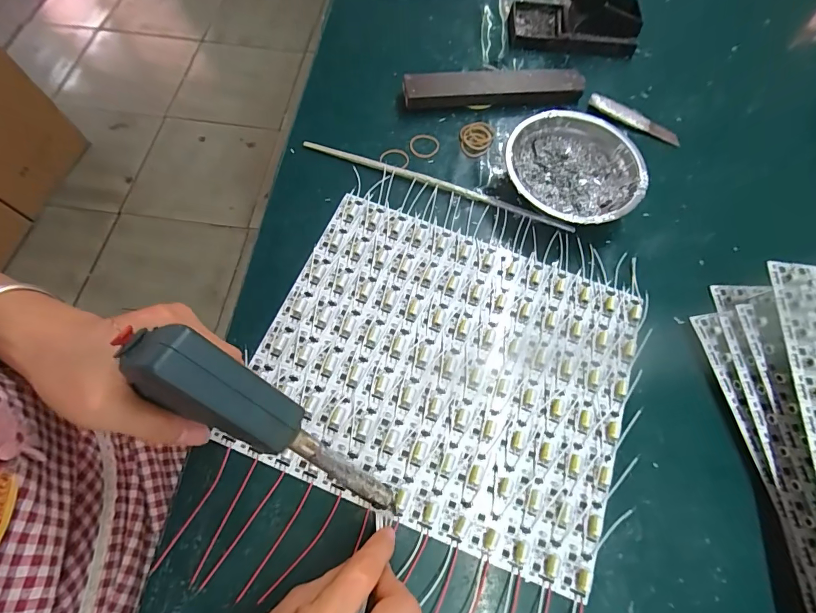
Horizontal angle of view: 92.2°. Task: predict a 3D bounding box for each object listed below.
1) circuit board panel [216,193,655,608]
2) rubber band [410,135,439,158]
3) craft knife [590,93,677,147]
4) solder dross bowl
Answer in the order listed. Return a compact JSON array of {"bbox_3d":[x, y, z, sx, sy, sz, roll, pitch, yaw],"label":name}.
[{"bbox_3d":[0.030,0.048,0.320,0.285,0.009,0.237,21,69,6],"label":"circuit board panel"},{"bbox_3d":[0.017,-0.168,0.408,0.029,0.005,0.029,1,68,-2],"label":"rubber band"},{"bbox_3d":[0.248,-0.203,0.431,0.104,0.007,0.023,29,71,2],"label":"craft knife"},{"bbox_3d":[0.155,-0.126,0.378,0.123,0.040,0.123,1,68,-2],"label":"solder dross bowl"}]

